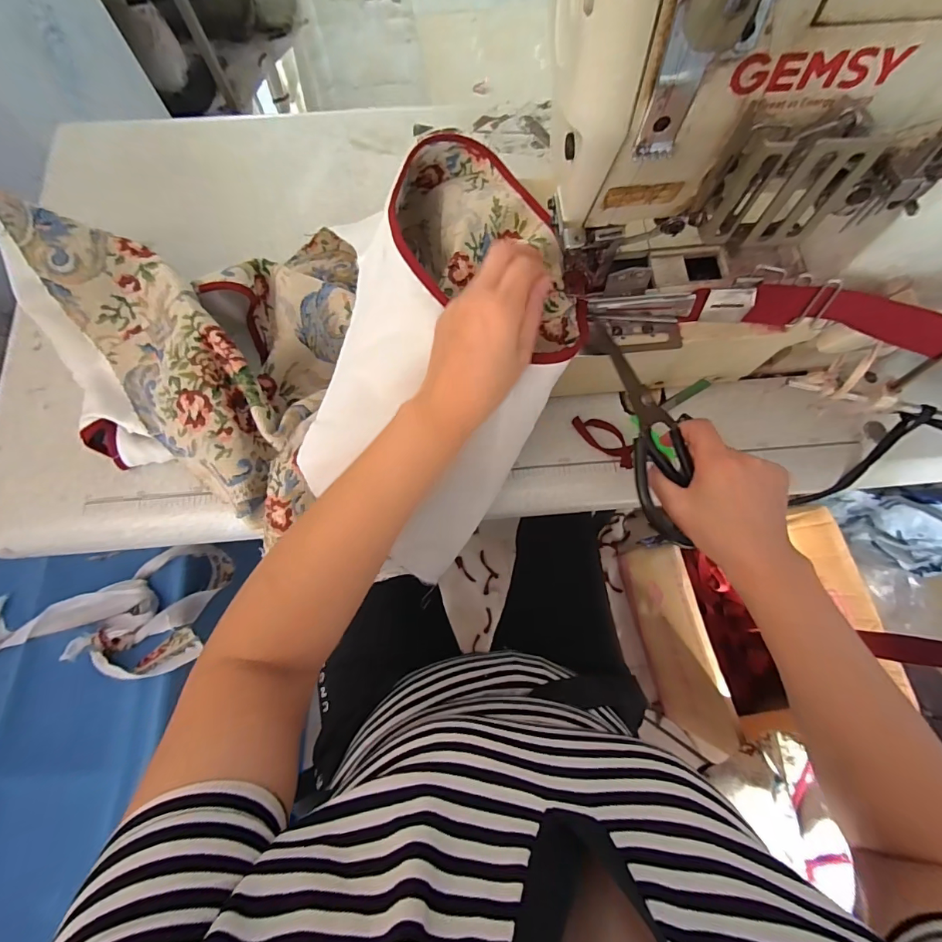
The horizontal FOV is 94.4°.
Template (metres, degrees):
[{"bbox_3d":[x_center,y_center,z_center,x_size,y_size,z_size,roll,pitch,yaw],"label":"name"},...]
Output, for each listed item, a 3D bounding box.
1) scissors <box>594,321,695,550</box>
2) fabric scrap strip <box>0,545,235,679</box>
[{"bbox_3d":[0.144,-0.031,0.346,0.055,0.022,0.181,-13,86,-5],"label":"scissors"},{"bbox_3d":[-0.476,0.196,0.565,0.337,0.031,0.153,-12,75,-5],"label":"fabric scrap strip"}]

